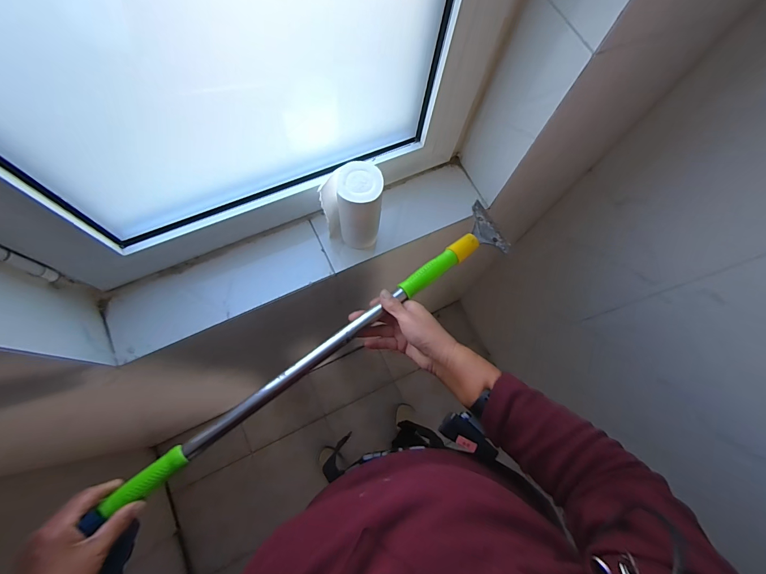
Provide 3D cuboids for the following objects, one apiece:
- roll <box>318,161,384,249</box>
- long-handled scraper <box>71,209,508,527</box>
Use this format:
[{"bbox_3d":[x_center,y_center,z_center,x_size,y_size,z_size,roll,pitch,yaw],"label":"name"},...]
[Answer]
[{"bbox_3d":[-0.042,-0.114,0.533,0.077,0.146,0.063,32,74,8],"label":"roll"},{"bbox_3d":[-0.062,0.072,0.483,0.631,0.031,0.069,-36,76,-17],"label":"long-handled scraper"}]

